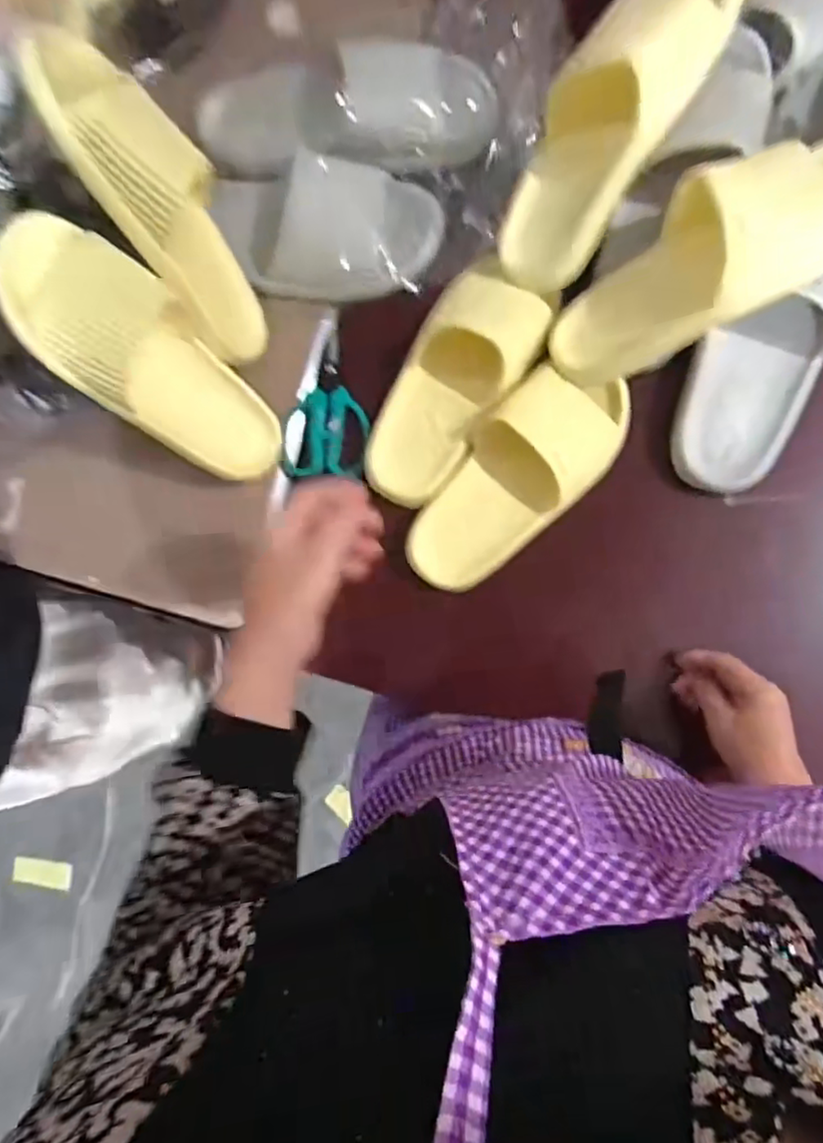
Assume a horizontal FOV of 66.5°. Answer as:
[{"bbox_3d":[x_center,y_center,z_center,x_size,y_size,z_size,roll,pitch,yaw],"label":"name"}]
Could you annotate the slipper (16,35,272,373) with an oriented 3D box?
[{"bbox_3d":[-0.191,-0.287,0.510,0.079,0.250,0.088,-30,49,2],"label":"slipper"}]

